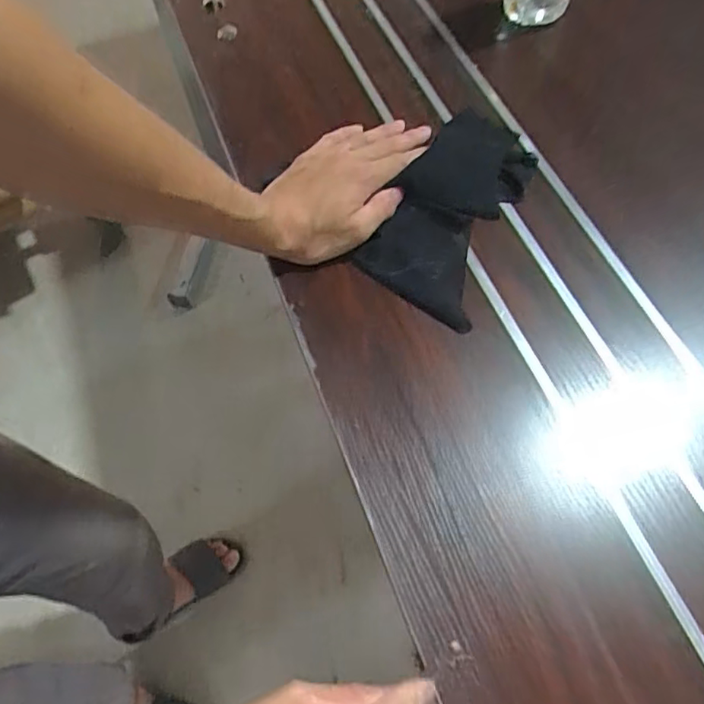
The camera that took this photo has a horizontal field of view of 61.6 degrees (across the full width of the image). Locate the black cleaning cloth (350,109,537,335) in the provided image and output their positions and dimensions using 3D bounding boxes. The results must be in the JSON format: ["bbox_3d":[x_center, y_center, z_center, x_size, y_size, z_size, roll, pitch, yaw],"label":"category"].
[{"bbox_3d":[0.080,-0.116,0.476,0.094,0.015,0.185,23,72,15],"label":"black cleaning cloth"}]

